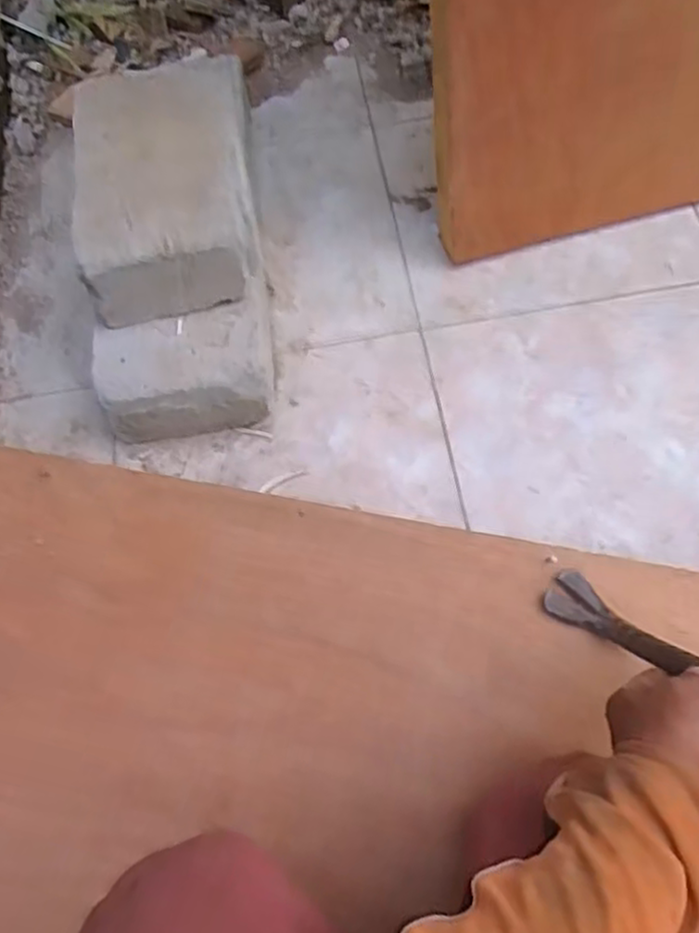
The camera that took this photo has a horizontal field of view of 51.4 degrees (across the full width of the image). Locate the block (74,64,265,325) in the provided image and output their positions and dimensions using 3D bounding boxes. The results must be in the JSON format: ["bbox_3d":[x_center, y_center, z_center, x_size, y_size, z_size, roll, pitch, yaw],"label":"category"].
[{"bbox_3d":[-0.227,-0.362,0.893,0.196,0.101,0.375,-10,62,0],"label":"block"}]

